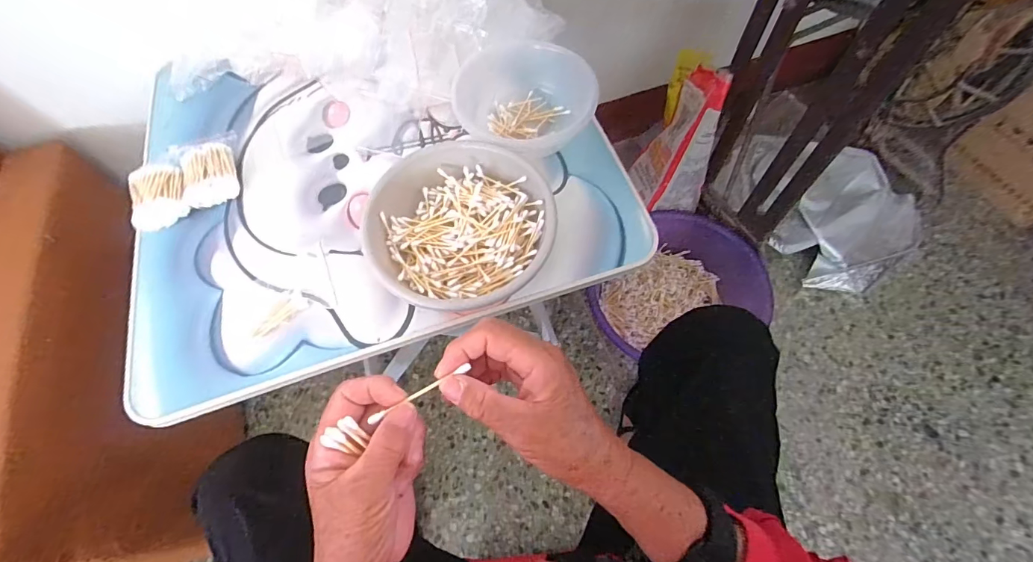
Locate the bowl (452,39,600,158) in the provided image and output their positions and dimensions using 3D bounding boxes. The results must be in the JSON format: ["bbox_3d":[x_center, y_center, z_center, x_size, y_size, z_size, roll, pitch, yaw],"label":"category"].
[{"bbox_3d":[0.014,-0.222,0.535,0.163,0.070,0.138,27,68,16],"label":"bowl"}]

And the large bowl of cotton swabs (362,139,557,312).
[{"bbox_3d":[-0.055,-0.057,0.463,0.187,0.067,0.182,-1,63,3],"label":"large bowl of cotton swabs"}]

